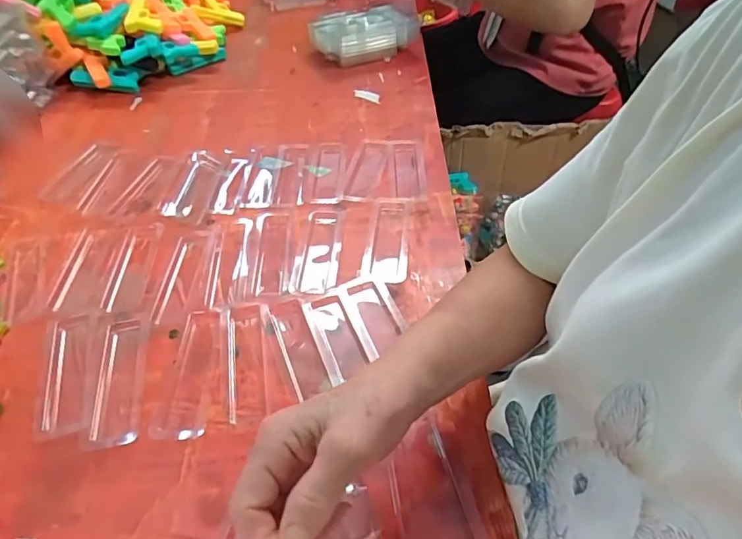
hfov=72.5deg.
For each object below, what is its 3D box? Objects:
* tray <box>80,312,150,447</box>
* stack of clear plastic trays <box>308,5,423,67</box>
[{"bbox_3d":[-0.232,0.094,0.460,0.045,0.006,0.144,-10,46,-9],"label":"tray"},{"bbox_3d":[-0.011,-0.417,0.904,0.165,0.059,0.096,-21,49,-18],"label":"stack of clear plastic trays"}]

